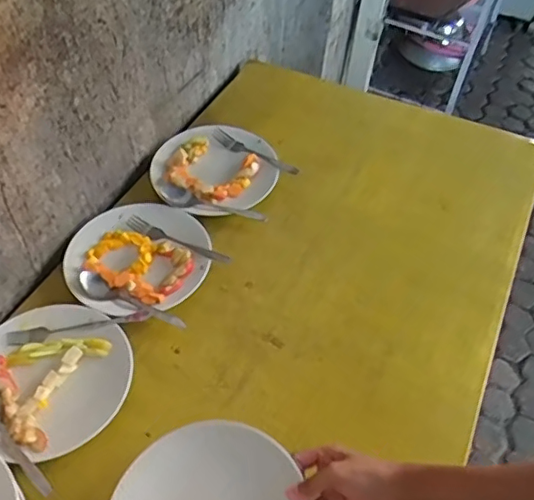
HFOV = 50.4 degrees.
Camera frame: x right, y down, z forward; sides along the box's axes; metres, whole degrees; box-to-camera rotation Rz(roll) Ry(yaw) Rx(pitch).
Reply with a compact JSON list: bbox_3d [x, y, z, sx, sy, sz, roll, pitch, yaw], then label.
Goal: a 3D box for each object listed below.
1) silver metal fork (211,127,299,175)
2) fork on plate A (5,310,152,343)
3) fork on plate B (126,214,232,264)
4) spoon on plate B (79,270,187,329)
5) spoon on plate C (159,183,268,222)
[{"bbox_3d":[-0.018,-0.167,0.949,0.172,0.016,0.026,29,55,18],"label":"silver metal fork"},{"bbox_3d":[-0.243,0.100,0.733,0.179,0.010,0.019,-7,52,-9],"label":"fork on plate A"},{"bbox_3d":[-0.130,-0.016,0.830,0.168,0.011,0.023,23,53,14],"label":"fork on plate B"},{"bbox_3d":[-0.183,0.071,0.755,0.158,0.017,0.031,25,54,16],"label":"spoon on plate B"},{"bbox_3d":[-0.086,-0.068,0.871,0.174,0.012,0.035,18,52,10],"label":"spoon on plate C"}]

